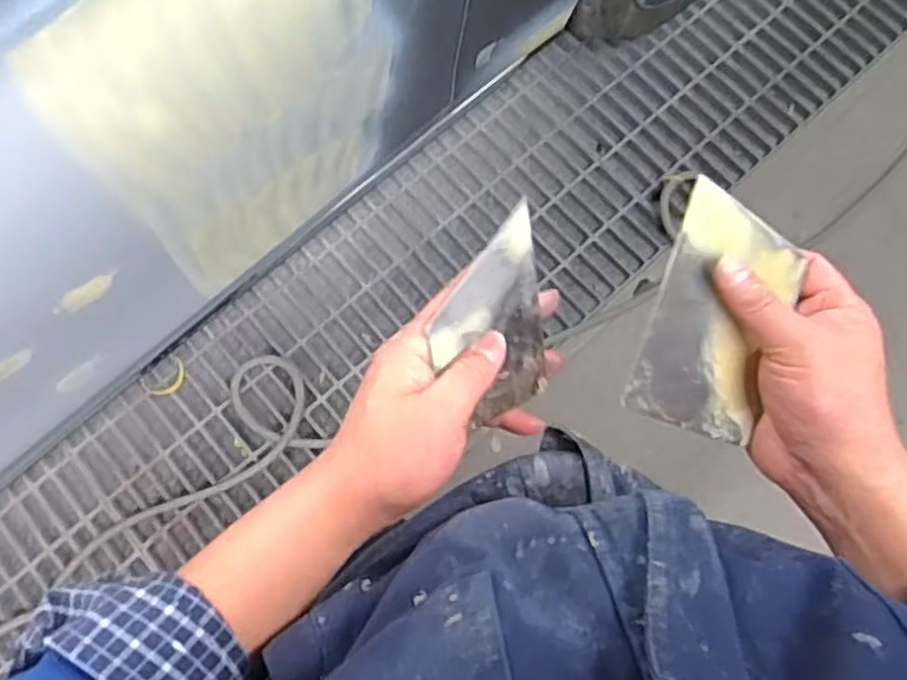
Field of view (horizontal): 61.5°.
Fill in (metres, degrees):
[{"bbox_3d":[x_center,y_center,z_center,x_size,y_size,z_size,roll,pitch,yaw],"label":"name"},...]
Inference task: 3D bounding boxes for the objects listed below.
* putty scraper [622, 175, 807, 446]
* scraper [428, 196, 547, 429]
[{"bbox_3d":[0.135,-0.011,0.385,0.069,0.010,0.116,18,93,-8],"label":"putty scraper"},{"bbox_3d":[0.018,-0.007,0.383,0.069,0.103,0.006,-26,30,-29],"label":"scraper"}]

